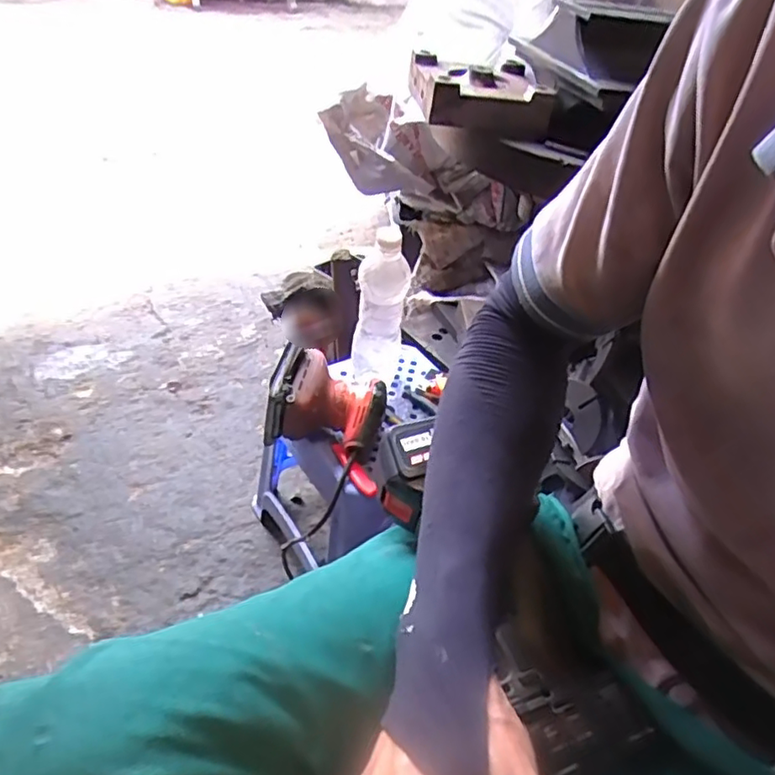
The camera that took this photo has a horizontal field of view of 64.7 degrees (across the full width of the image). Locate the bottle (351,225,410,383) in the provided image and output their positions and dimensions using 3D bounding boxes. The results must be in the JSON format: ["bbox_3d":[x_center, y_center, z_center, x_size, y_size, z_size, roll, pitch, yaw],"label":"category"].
[{"bbox_3d":[-0.007,-0.094,0.757,0.062,0.213,0.053,6,40,-4],"label":"bottle"}]

